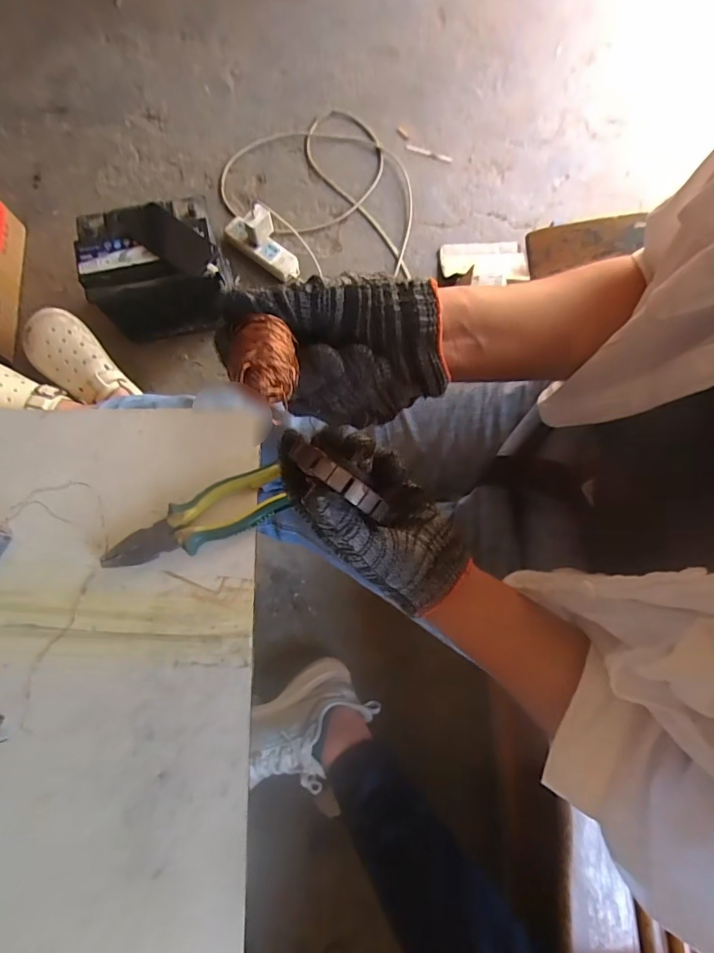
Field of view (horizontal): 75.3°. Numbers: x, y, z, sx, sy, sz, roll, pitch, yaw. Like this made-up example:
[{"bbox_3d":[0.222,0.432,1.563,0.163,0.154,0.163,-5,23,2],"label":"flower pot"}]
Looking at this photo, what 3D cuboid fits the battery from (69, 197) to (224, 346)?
[{"bbox_3d":[-0.366,-0.384,0.887,0.241,0.185,0.172,-9,79,-1],"label":"battery"}]

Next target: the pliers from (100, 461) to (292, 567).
[{"bbox_3d":[-0.154,0.043,0.443,0.174,0.019,0.050,-23,79,-6],"label":"pliers"}]

